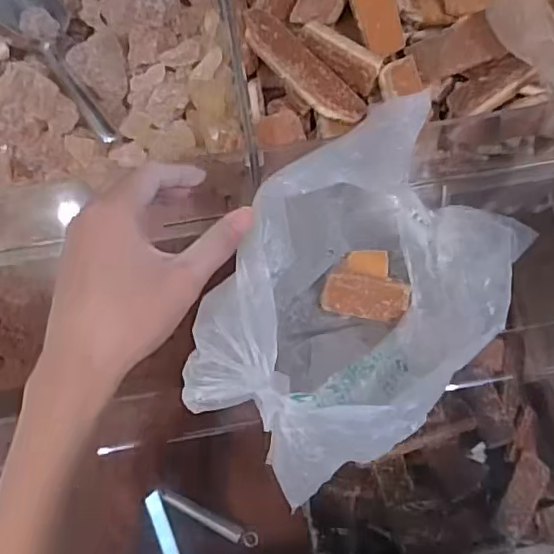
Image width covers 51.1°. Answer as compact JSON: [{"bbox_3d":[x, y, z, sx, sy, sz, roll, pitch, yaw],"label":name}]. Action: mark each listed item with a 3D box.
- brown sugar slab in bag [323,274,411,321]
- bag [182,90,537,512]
[{"bbox_3d":[0.081,0.018,0.526,0.075,0.013,0.039,12,110,5],"label":"brown sugar slab in bag"},{"bbox_3d":[0.069,0.018,0.461,0.284,0.177,0.173,-43,79,-11],"label":"bag"}]

